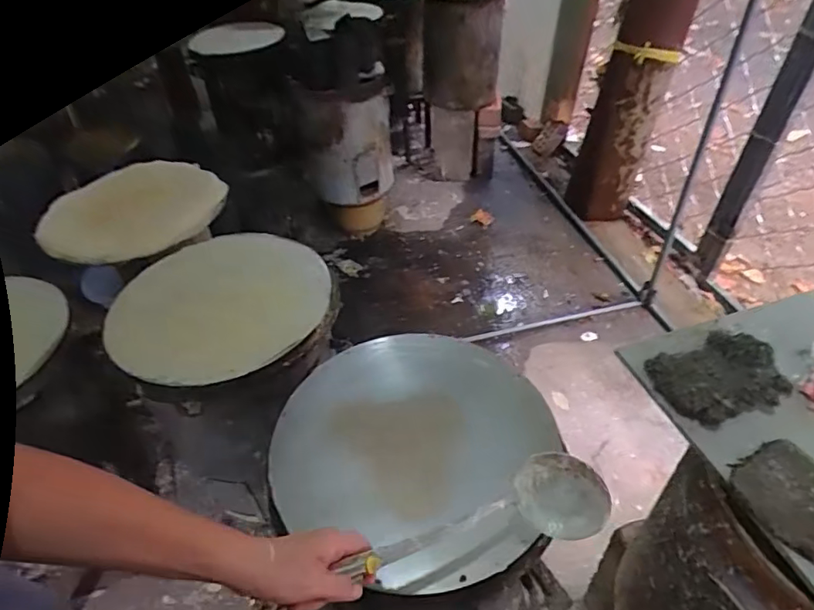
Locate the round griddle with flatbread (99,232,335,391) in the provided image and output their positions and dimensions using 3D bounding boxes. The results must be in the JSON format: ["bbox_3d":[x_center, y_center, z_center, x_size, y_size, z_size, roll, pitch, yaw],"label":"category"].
[{"bbox_3d":[-0.339,-0.024,0.970,0.378,0.034,0.393,0,42,0],"label":"round griddle with flatbread"}]

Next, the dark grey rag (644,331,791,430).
[{"bbox_3d":[0.392,0.090,0.665,0.142,0.039,0.113,-9,43,-10],"label":"dark grey rag"}]

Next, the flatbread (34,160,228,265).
[{"bbox_3d":[-0.646,-0.230,1.246,0.384,0.058,0.384,0,42,0],"label":"flatbread"}]

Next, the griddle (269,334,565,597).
[{"bbox_3d":[0.005,0.186,0.740,0.366,0.054,0.365,0,42,0],"label":"griddle"}]

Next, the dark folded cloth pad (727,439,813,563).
[{"bbox_3d":[0.405,0.199,0.548,0.094,0.025,0.114,-21,46,-21],"label":"dark folded cloth pad"}]

